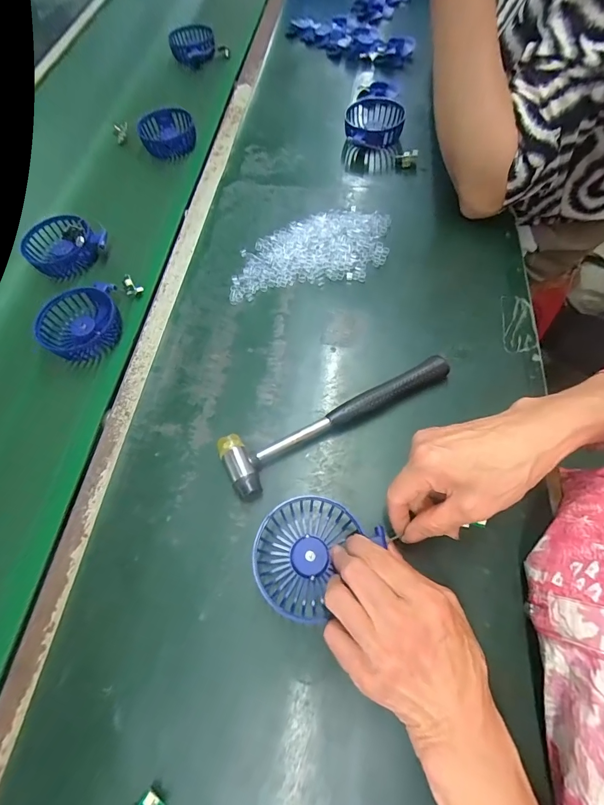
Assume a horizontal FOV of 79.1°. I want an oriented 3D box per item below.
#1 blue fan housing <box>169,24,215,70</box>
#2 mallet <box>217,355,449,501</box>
[{"bbox_3d":[-0.208,-0.677,0.699,0.087,0.036,0.102,-10,64,-2],"label":"blue fan housing"},{"bbox_3d":[0.034,0.010,0.355,0.234,0.022,0.058,-29,66,-10],"label":"mallet"}]

